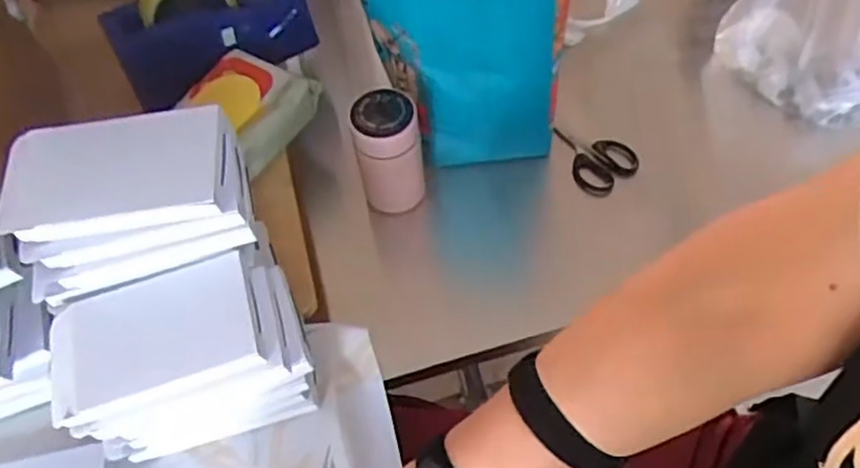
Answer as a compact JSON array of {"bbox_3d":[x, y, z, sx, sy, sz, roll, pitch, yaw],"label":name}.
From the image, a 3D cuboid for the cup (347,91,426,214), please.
[{"bbox_3d":[-0.039,-0.080,0.702,0.061,0.123,0.057,-2,58,3],"label":"cup"}]

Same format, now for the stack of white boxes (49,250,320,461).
[{"bbox_3d":[-0.178,0.100,0.542,0.166,0.125,0.099,-19,59,-8],"label":"stack of white boxes"}]

